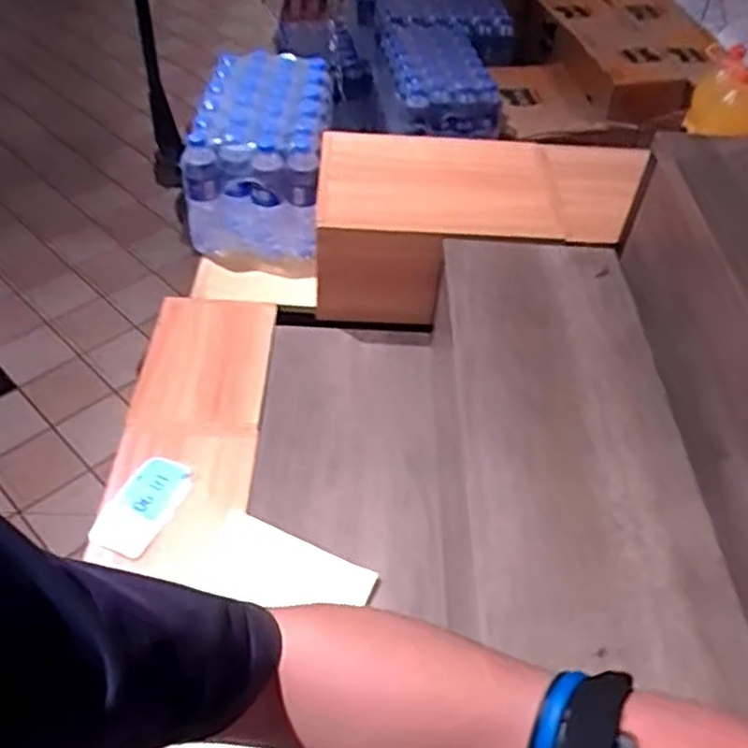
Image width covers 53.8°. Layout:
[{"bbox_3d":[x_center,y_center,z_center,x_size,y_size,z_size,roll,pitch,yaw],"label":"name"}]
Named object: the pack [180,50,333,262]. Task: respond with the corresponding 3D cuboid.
[{"bbox_3d":[-0.211,-0.441,1.458,0.255,0.230,0.365,5,46,0],"label":"pack"}]

